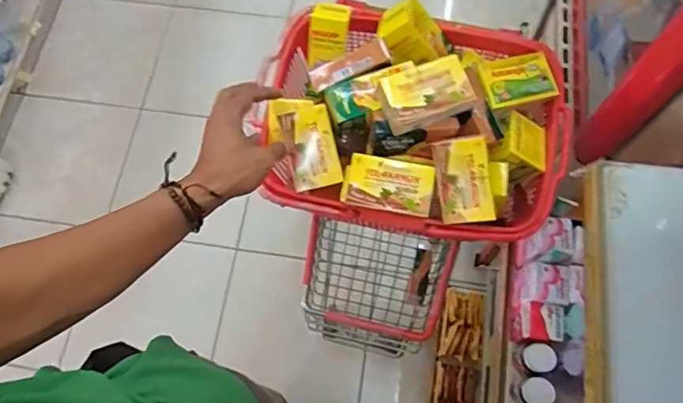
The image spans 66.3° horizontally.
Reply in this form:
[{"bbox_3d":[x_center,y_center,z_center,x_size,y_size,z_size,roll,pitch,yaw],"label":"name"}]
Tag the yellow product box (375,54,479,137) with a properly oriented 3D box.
[{"bbox_3d":[0.099,-0.127,0.629,0.107,0.040,0.063,-18,71,-4],"label":"yellow product box"}]

